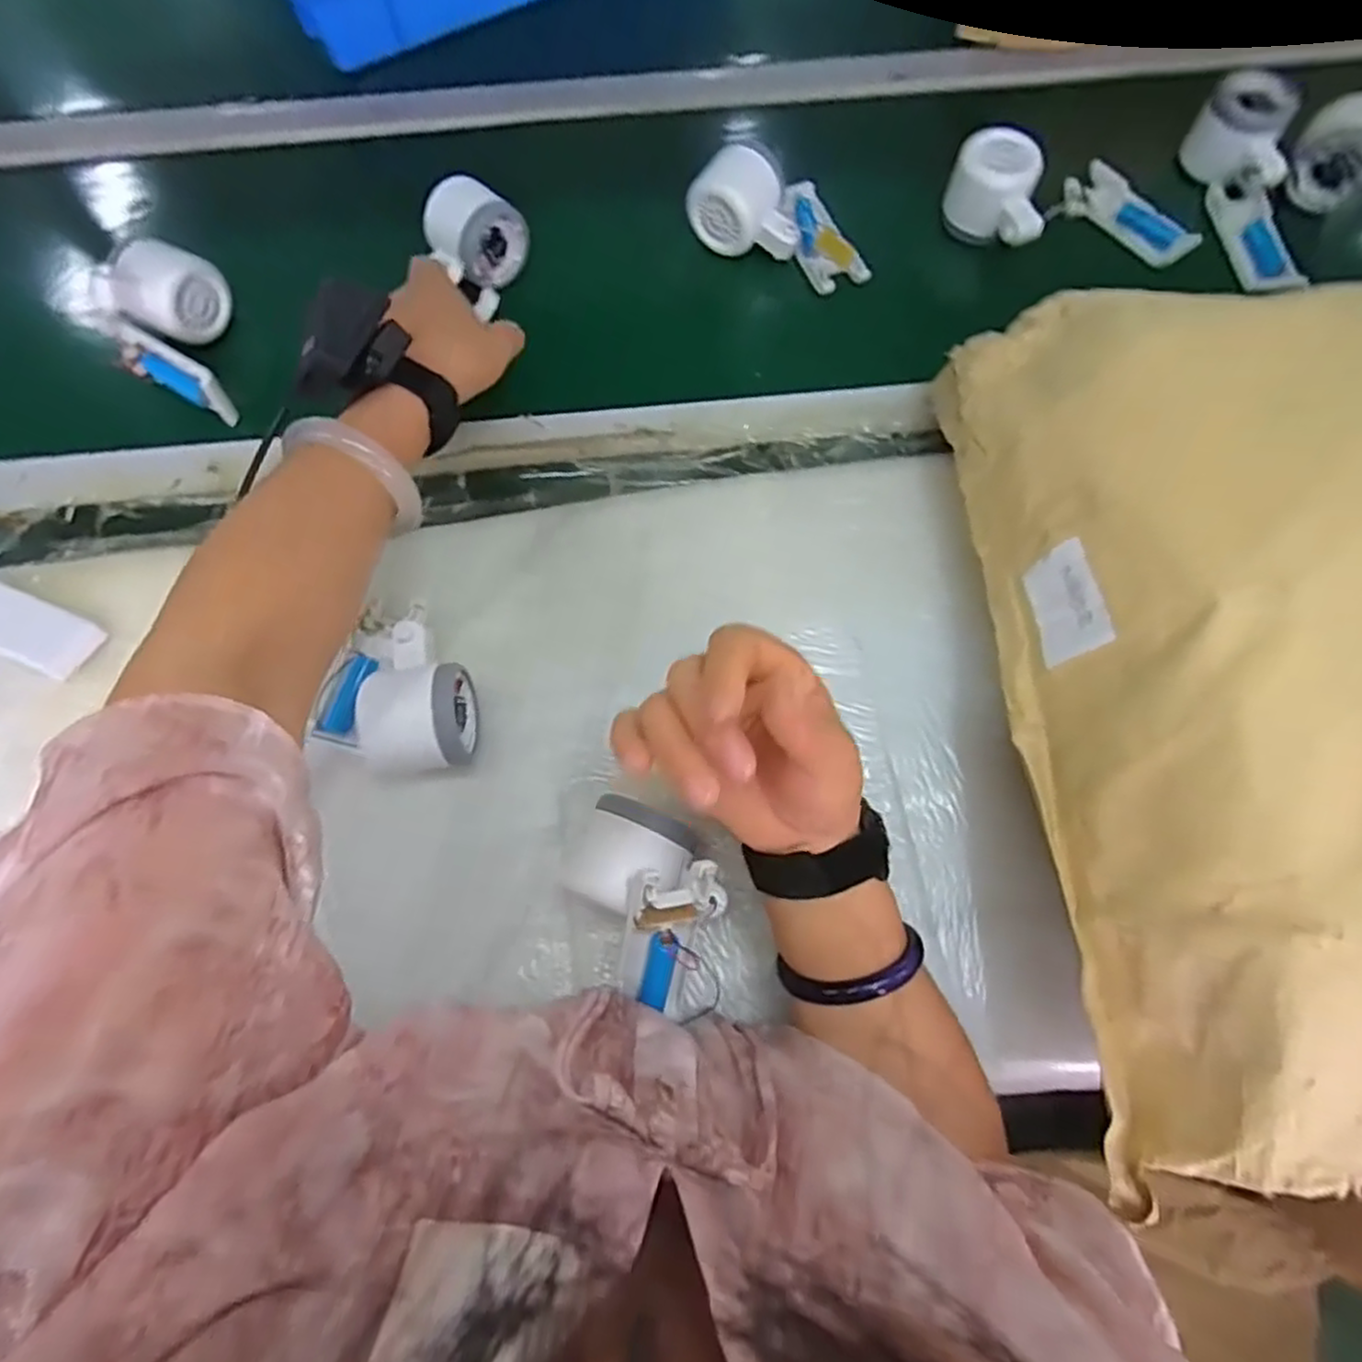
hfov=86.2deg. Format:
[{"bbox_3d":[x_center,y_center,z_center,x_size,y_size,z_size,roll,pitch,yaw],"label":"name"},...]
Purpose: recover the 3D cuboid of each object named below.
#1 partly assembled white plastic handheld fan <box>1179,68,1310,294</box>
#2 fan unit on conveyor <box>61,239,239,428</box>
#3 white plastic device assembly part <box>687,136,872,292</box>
[{"bbox_3d":[0.439,-0.380,0.550,0.058,0.054,0.168,-9,72,-3],"label":"partly assembled white plastic handheld fan"},{"bbox_3d":[-0.363,-0.242,0.504,0.076,0.057,0.116,-10,72,-3],"label":"fan unit on conveyor"},{"bbox_3d":[0.083,-0.353,0.545,0.140,0.046,0.082,28,74,8],"label":"white plastic device assembly part"}]

